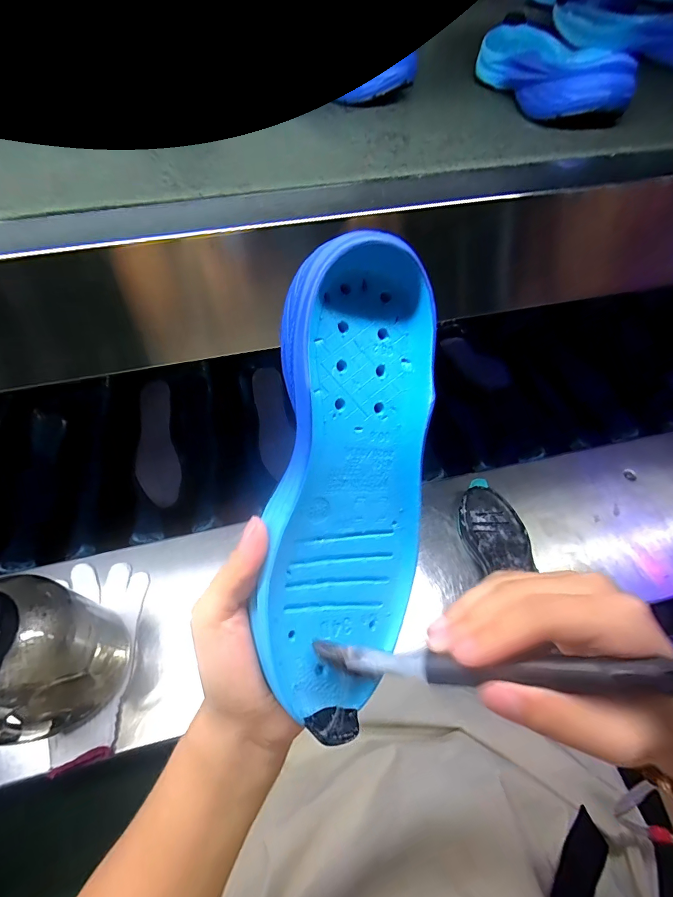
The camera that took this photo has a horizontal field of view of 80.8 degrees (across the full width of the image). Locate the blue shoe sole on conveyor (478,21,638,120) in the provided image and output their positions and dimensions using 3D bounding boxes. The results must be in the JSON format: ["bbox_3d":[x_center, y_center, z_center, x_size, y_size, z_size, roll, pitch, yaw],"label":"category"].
[{"bbox_3d":[0.185,-0.358,0.371,0.056,0.046,0.203,-12,56,-8],"label":"blue shoe sole on conveyor"}]

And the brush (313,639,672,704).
[{"bbox_3d":[0.076,0.094,0.168,0.173,0.015,0.012,-6,54,16],"label":"brush"}]

